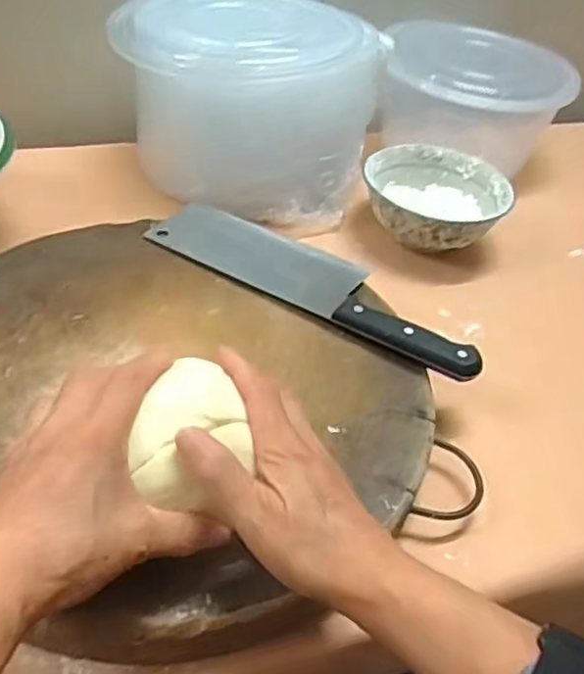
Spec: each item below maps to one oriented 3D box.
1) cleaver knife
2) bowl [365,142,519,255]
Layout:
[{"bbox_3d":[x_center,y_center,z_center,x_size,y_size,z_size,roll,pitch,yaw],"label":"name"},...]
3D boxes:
[{"bbox_3d":[0.018,-0.049,0.519,0.286,0.017,0.072,26,46,19],"label":"cleaver knife"},{"bbox_3d":[0.141,-0.133,0.656,0.136,0.061,0.137,4,43,-4],"label":"bowl"}]

